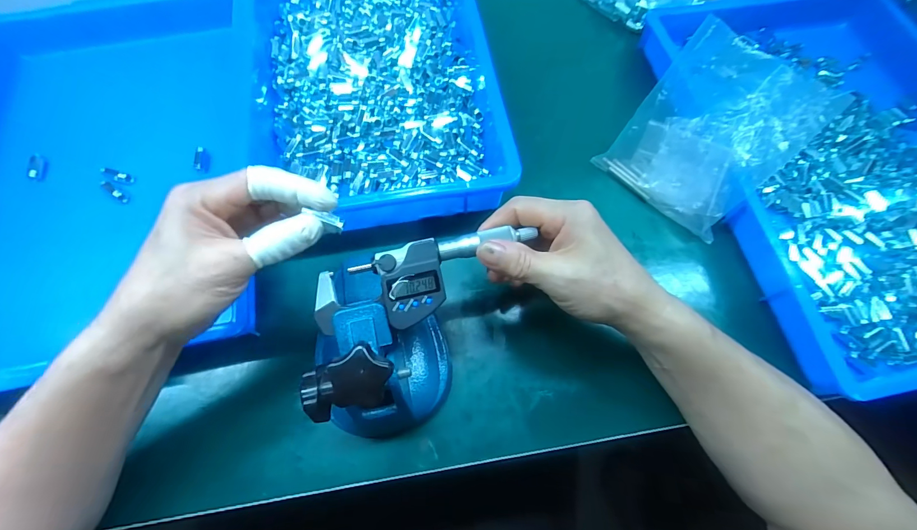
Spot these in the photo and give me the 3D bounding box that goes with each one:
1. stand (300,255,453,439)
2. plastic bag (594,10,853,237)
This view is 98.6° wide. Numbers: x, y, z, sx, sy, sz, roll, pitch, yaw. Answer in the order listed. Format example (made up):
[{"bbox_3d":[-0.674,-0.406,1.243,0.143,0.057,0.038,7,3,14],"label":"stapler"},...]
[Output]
[{"bbox_3d":[-0.052,0.065,0.287,0.094,0.108,0.114,13,68,4],"label":"stand"},{"bbox_3d":[0.220,-0.114,0.354,0.123,0.146,0.027,44,36,18],"label":"plastic bag"}]

